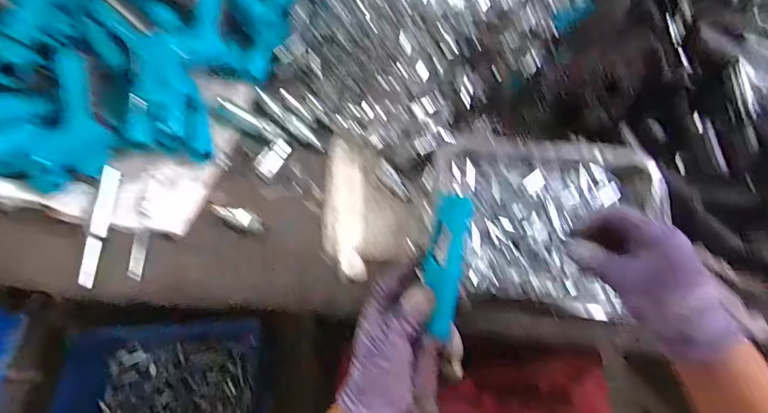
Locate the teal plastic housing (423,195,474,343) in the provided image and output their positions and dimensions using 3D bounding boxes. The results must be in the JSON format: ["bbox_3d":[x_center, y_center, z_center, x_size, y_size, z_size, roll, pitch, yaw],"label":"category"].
[{"bbox_3d":[0.052,0.047,0.341,0.034,0.014,0.112,6,87,2],"label":"teal plastic housing"}]

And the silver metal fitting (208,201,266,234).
[{"bbox_3d":[-0.171,0.013,0.466,0.071,0.010,0.024,25,69,9],"label":"silver metal fitting"}]

